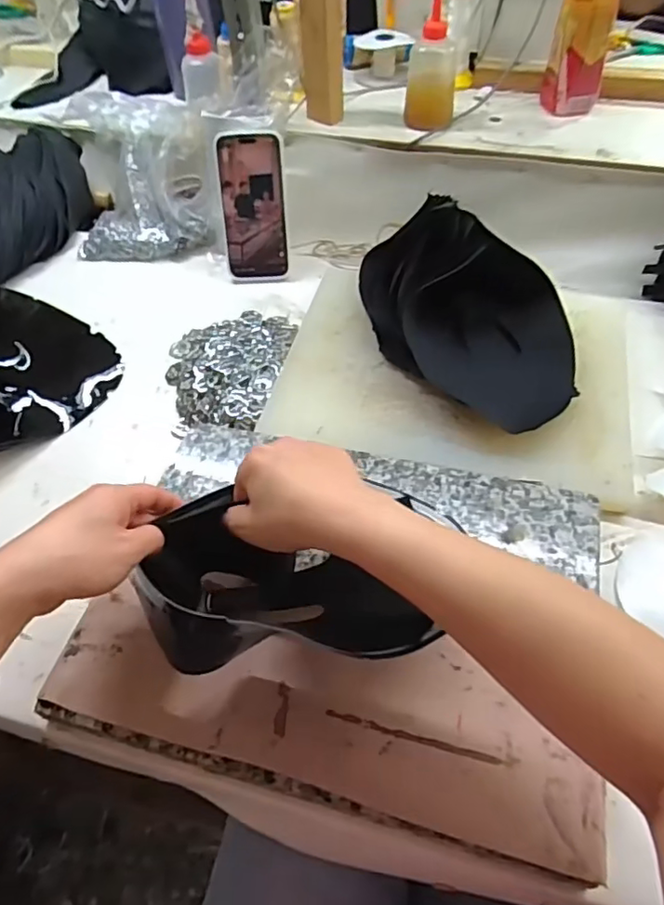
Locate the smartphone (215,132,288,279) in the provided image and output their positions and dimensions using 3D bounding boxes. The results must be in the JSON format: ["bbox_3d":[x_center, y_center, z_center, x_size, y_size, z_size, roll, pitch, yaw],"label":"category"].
[{"bbox_3d":[-0.094,-0.296,0.718,0.079,0.168,0.015,2,28,6],"label":"smartphone"}]

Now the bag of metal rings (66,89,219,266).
[{"bbox_3d":[-0.252,-0.377,0.786,0.182,0.152,0.173,-3,52,2],"label":"bag of metal rings"}]

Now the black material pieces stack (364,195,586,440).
[{"bbox_3d":[0.135,-0.156,0.593,0.168,0.106,0.274,-38,59,-24],"label":"black material pieces stack"}]

